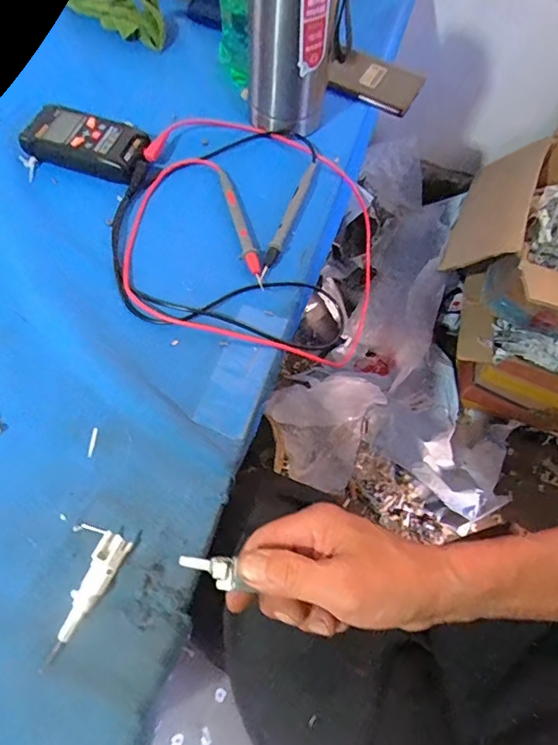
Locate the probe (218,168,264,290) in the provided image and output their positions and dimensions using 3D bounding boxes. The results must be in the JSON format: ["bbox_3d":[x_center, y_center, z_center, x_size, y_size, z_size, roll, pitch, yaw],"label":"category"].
[{"bbox_3d":[-0.035,-0.140,0.454,0.016,0.011,0.144,-14,67,-10],"label":"probe"}]

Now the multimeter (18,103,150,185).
[{"bbox_3d":[-0.187,-0.225,0.476,0.113,0.024,0.058,18,65,5],"label":"multimeter"}]

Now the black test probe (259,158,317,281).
[{"bbox_3d":[0.011,-0.149,0.456,0.013,0.014,0.139,19,65,5],"label":"black test probe"}]

